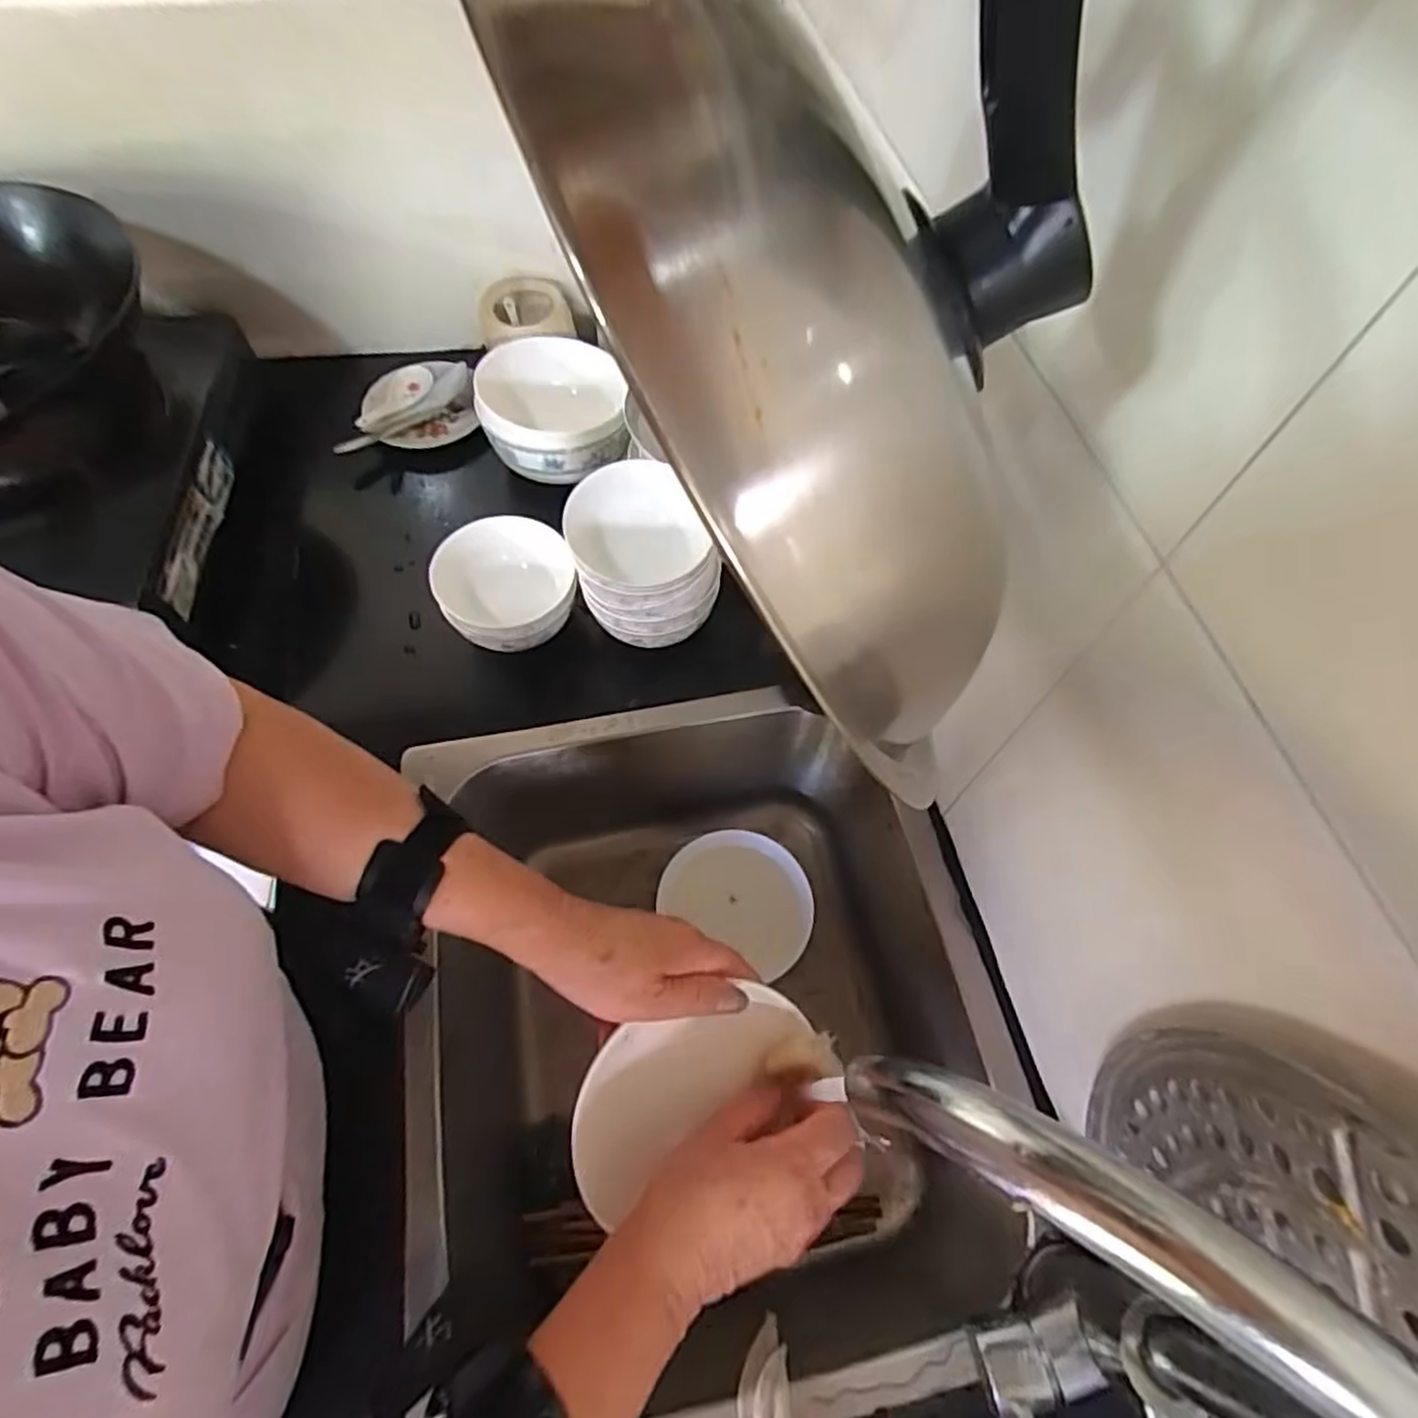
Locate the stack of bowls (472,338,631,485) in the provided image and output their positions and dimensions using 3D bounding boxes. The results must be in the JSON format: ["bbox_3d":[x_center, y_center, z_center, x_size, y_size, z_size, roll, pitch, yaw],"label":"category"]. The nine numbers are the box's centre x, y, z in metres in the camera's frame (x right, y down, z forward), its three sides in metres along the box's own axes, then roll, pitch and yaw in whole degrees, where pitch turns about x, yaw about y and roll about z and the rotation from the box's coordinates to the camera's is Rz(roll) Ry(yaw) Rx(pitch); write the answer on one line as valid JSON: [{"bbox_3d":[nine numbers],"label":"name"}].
[{"bbox_3d":[-0.148,-0.279,0.682,0.133,0.071,0.139,-5,62,-3],"label":"stack of bowls"}]

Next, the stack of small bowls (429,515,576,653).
[{"bbox_3d":[-0.169,-0.092,0.598,0.112,0.075,0.110,-11,63,-6],"label":"stack of small bowls"}]

